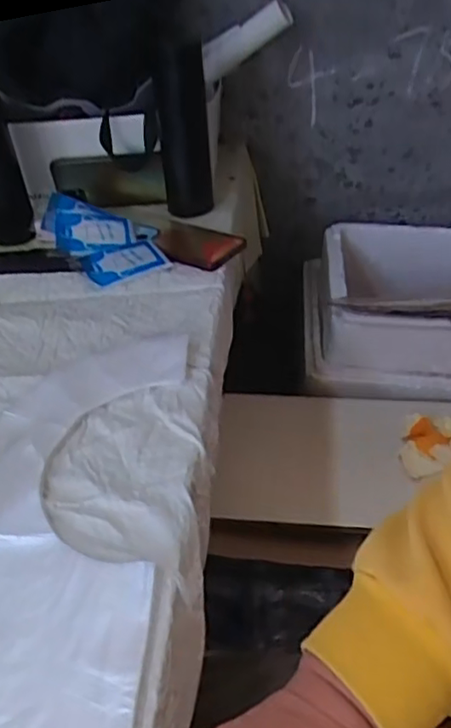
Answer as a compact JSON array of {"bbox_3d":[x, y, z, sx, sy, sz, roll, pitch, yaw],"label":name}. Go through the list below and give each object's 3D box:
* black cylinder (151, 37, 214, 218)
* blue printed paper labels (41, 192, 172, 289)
[{"bbox_3d":[-0.055,-0.314,0.831,0.063,0.201,0.051,-5,39,0],"label":"black cylinder"},{"bbox_3d":[-0.141,-0.155,0.771,0.113,0.032,0.165,-25,55,-25],"label":"blue printed paper labels"}]

